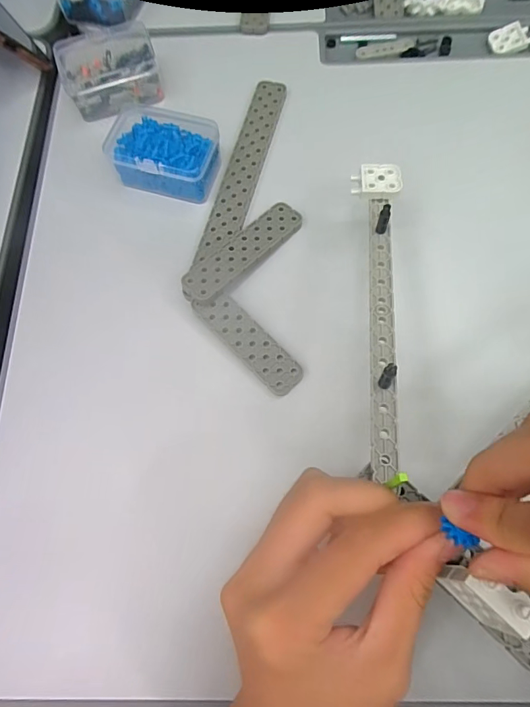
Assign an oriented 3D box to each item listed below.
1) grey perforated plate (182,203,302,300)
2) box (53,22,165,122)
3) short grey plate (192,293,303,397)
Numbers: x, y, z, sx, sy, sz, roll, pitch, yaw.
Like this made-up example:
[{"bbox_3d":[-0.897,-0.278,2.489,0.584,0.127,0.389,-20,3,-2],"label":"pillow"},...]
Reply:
[{"bbox_3d":[-0.014,-0.073,0.304,0.028,0.004,0.097,42,71,15],"label":"grey perforated plate"},{"bbox_3d":[-0.124,-0.227,0.353,0.074,0.034,0.052,-19,72,-4],"label":"box"},{"bbox_3d":[-0.011,-0.008,0.284,0.023,0.004,0.083,-44,80,-8],"label":"short grey plate"}]

